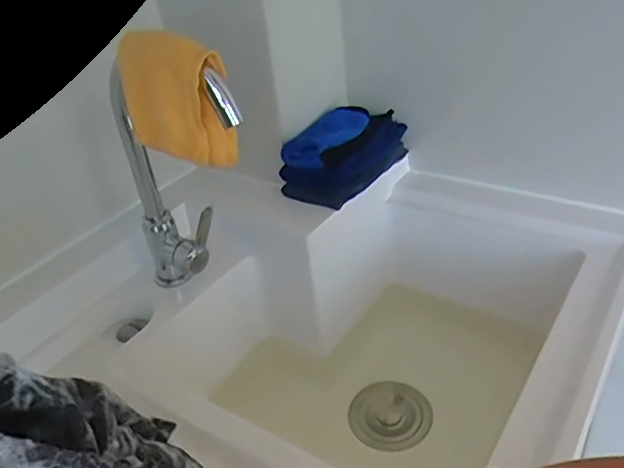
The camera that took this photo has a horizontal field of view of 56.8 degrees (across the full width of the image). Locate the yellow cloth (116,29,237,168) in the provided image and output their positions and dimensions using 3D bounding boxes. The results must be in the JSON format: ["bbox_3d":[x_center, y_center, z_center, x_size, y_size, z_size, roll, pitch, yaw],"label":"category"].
[{"bbox_3d":[-0.135,-0.132,0.561,0.103,0.126,0.045,14,39,28],"label":"yellow cloth"}]

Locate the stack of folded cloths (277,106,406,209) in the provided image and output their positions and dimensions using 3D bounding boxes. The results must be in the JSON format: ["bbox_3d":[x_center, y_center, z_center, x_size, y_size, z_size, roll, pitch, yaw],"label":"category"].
[{"bbox_3d":[0.052,-0.123,0.826,0.099,0.080,0.198,21,43,35],"label":"stack of folded cloths"}]

